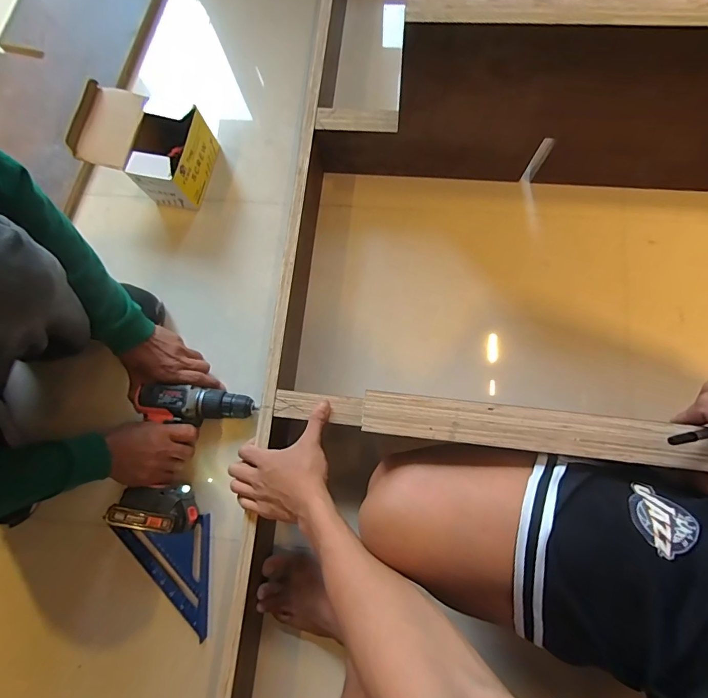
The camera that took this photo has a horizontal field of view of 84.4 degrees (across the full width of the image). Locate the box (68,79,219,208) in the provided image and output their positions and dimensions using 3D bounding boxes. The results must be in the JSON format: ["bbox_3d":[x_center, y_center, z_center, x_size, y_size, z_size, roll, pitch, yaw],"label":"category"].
[{"bbox_3d":[-0.370,-0.361,0.708,0.191,0.122,0.150,11,80,4],"label":"box"}]

